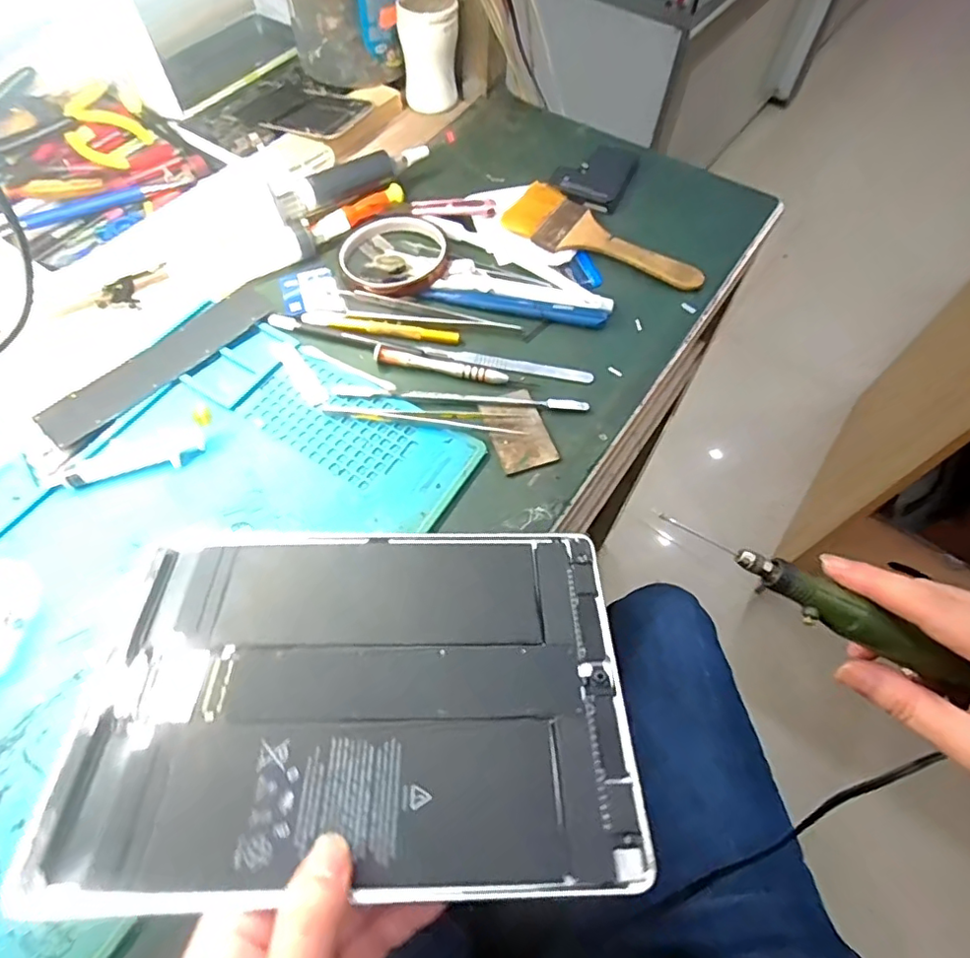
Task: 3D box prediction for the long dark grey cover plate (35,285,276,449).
[{"bbox_3d":[-0.221,-0.083,0.393,0.035,0.009,0.166,38,67,18],"label":"long dark grey cover plate"}]

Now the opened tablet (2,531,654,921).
[{"bbox_3d":[-0.059,0.099,0.273,0.243,0.006,0.170,-1,49,-4],"label":"opened tablet"}]

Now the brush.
[{"bbox_3d":[0.091,-0.187,0.451,0.159,0.012,0.063,39,67,19],"label":"brush"}]

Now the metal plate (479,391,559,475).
[{"bbox_3d":[0.022,-0.032,0.371,0.037,0.004,0.057,-17,63,-10],"label":"metal plate"}]

